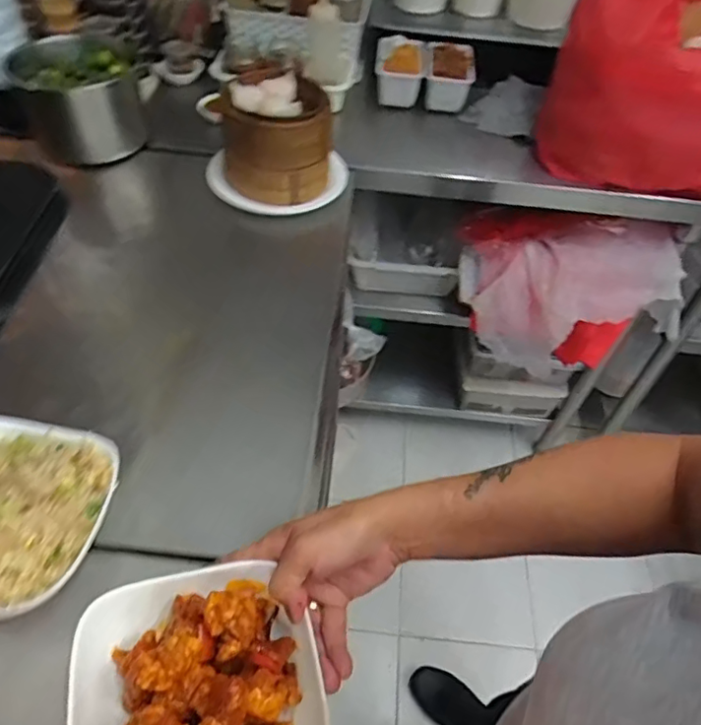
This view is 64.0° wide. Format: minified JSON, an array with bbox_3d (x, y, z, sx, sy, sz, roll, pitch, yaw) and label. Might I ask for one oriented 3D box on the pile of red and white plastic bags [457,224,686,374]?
[{"bbox_3d":[0.395,-0.117,1.024,0.373,0.283,0.134,13,50,6],"label":"pile of red and white plastic bags"}]

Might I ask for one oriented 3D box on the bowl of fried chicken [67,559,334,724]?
[{"bbox_3d":[-0.092,0.202,0.345,0.146,0.054,0.145,-10,52,-13],"label":"bowl of fried chicken"}]

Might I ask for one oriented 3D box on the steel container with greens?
[{"bbox_3d":[-0.397,-0.388,0.833,0.161,0.132,0.132,-16,53,-17],"label":"steel container with greens"}]

